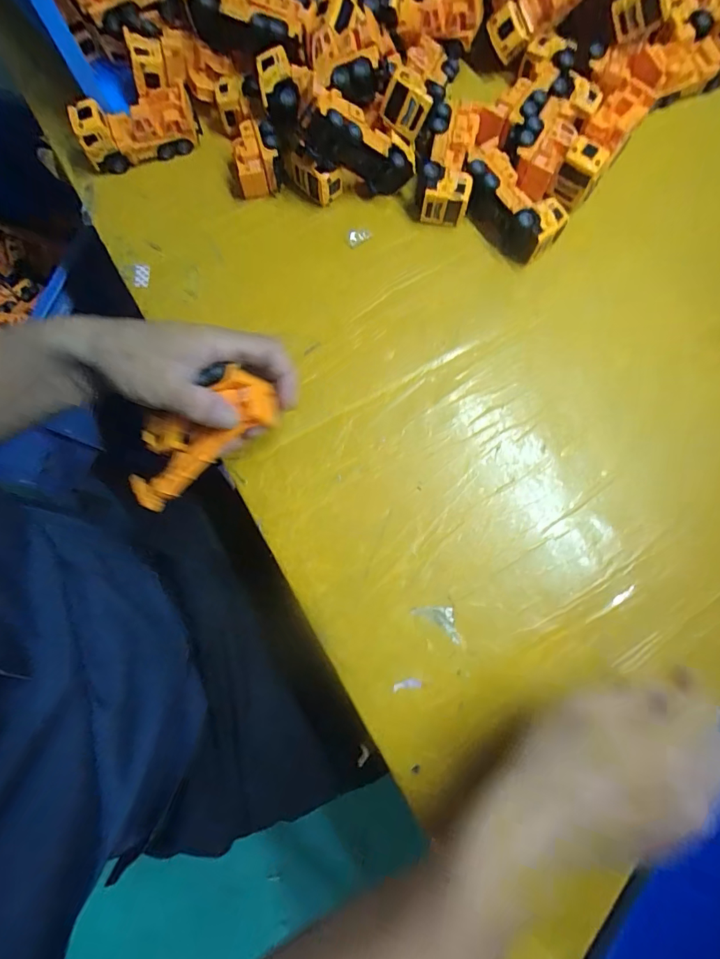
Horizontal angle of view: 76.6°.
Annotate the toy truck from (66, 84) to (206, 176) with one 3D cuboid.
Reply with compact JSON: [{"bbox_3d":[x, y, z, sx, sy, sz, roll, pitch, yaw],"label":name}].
[{"bbox_3d":[-0.201,-0.318,0.415,0.102,0.047,0.034,-19,81,-2],"label":"toy truck"}]

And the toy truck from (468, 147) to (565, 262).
[{"bbox_3d":[0.131,-0.241,0.402,0.054,0.038,0.098,-40,82,-7],"label":"toy truck"}]

